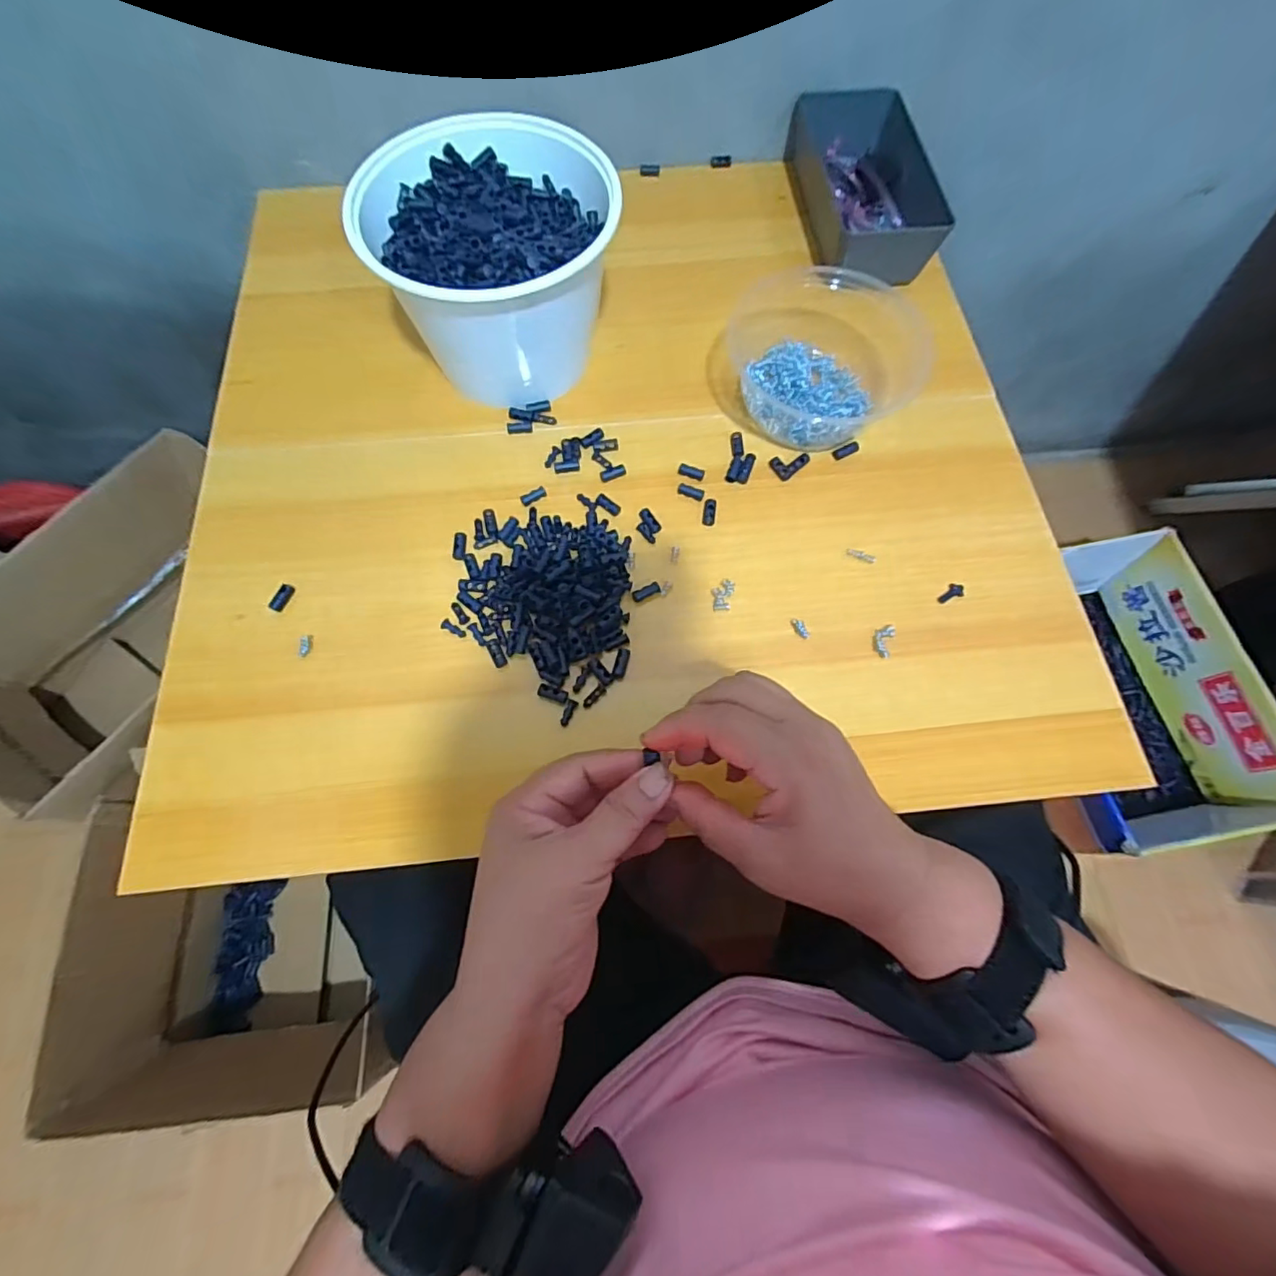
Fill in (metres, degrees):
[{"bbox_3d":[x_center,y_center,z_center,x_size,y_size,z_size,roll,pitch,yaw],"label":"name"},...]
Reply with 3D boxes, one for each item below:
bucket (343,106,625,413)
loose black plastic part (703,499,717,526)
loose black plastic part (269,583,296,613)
[{"bbox_3d":[-0.094,-0.258,0.409,0.157,0.111,0.145,0,70,-1],"label":"bucket"},{"bbox_3d":[0.051,-0.089,0.408,0.009,0.004,0.020,9,70,2],"label":"loose black plastic part"},{"bbox_3d":[-0.234,-0.026,0.380,0.008,0.006,0.019,23,71,7],"label":"loose black plastic part"}]

